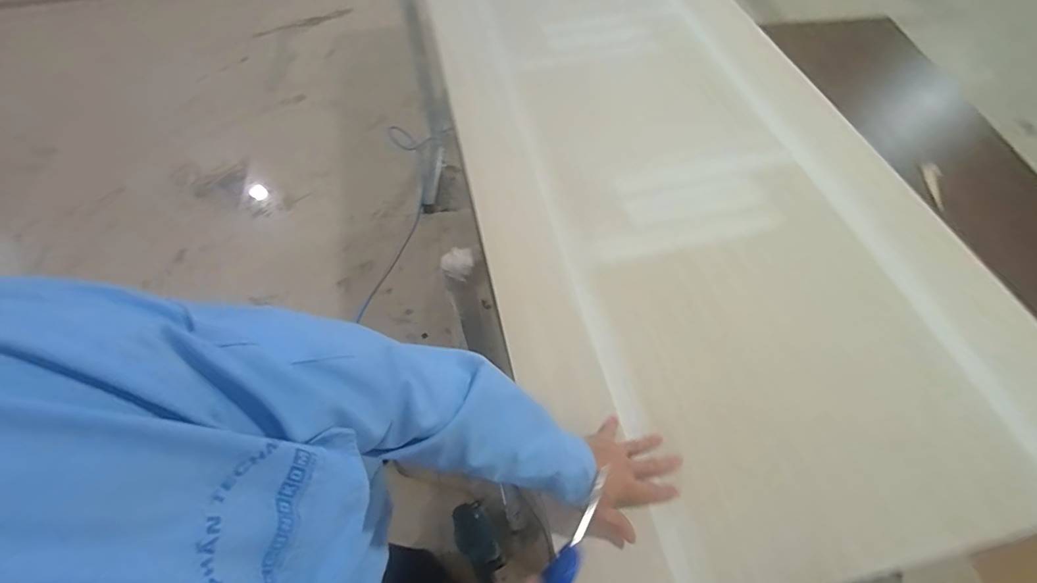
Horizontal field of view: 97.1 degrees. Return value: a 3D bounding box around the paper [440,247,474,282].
[{"bbox_3d":[-0.114,-0.054,0.871,0.064,0.036,0.050,8,58,7],"label":"paper"}]

